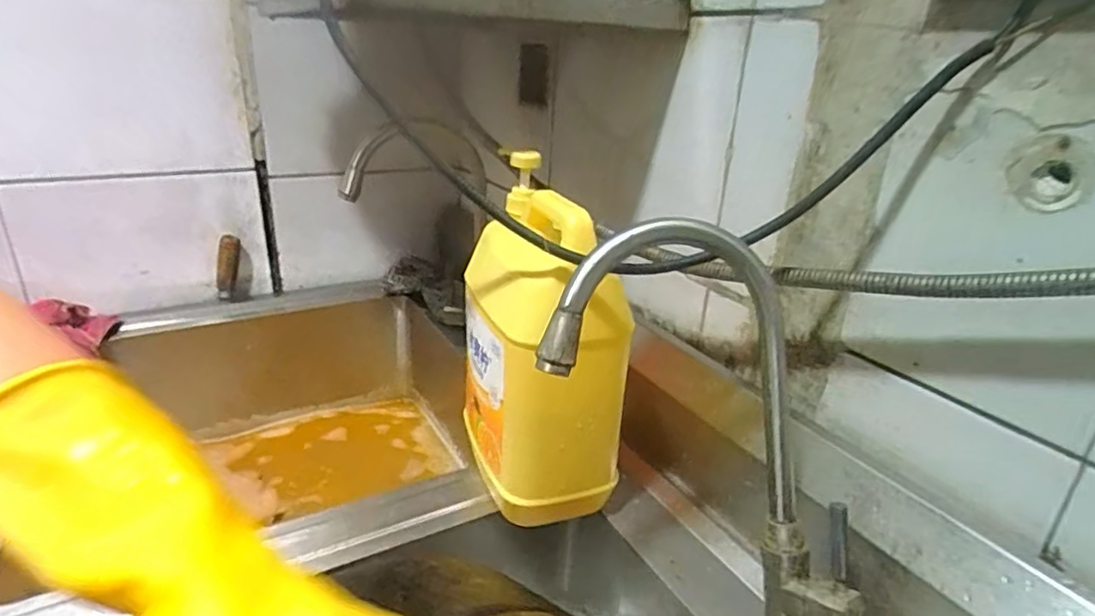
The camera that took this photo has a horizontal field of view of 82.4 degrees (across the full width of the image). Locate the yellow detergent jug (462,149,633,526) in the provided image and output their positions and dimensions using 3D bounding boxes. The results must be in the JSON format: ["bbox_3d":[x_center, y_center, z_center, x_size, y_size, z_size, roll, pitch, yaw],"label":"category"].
[{"bbox_3d":[-0.011,0.040,0.598,0.115,0.282,0.169,-8,25,-22],"label":"yellow detergent jug"}]

